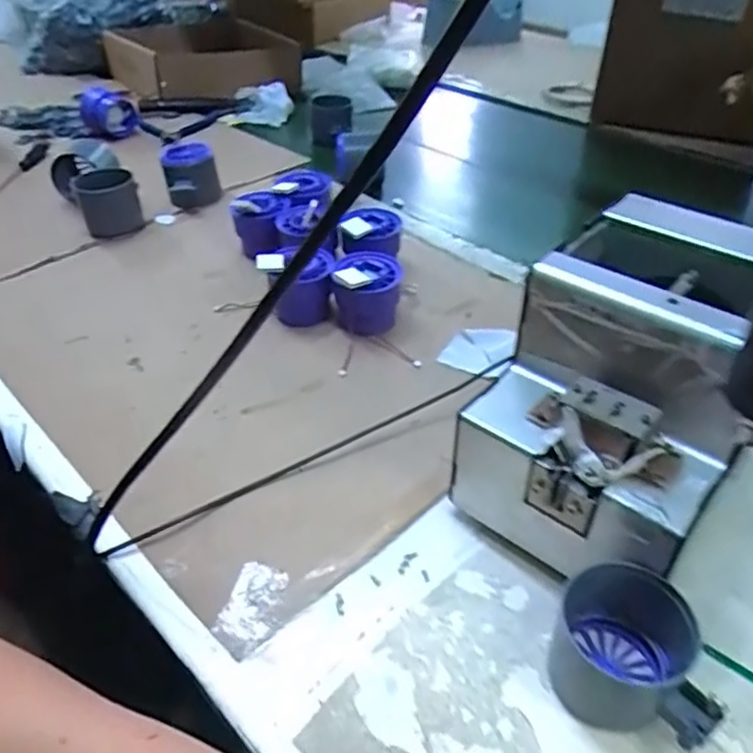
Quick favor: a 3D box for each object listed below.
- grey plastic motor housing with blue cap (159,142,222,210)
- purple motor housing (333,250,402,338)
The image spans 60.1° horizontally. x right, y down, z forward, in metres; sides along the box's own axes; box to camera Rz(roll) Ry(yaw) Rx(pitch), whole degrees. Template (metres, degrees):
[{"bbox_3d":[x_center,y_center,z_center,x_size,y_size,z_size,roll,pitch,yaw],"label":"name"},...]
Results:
[{"bbox_3d":[-0.202,-0.220,0.711,0.059,0.055,0.053,-13,41,-15],"label":"grey plastic motor housing with blue cap"},{"bbox_3d":[-0.007,-0.068,0.530,0.055,0.051,0.056,-2,40,-2],"label":"purple motor housing"}]

